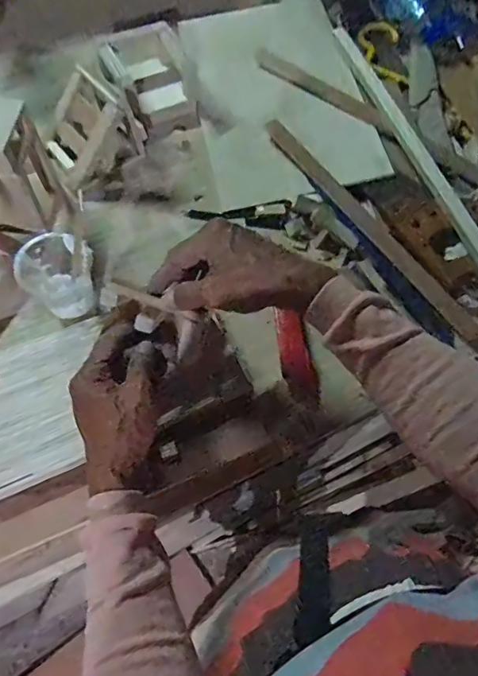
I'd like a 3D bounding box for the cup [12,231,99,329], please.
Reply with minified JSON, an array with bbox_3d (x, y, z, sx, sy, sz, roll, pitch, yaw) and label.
[{"bbox_3d":[-0.183,-0.058,0.506,0.076,0.097,0.063,29,66,9],"label":"cup"}]

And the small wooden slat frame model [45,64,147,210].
[{"bbox_3d":[-0.188,-0.252,0.592,0.104,0.084,0.121,29,66,10],"label":"small wooden slat frame model"}]

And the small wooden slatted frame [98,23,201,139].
[{"bbox_3d":[-0.121,-0.347,0.661,0.108,0.073,0.137,-26,69,-16],"label":"small wooden slatted frame"}]

